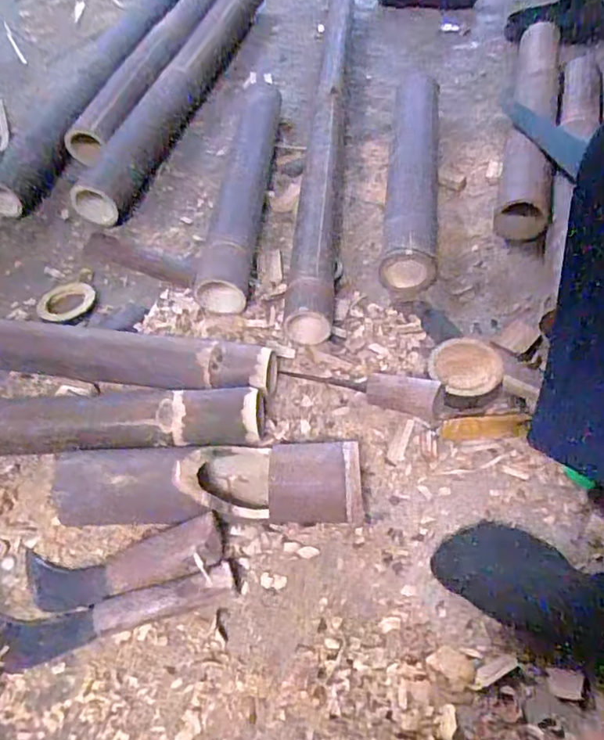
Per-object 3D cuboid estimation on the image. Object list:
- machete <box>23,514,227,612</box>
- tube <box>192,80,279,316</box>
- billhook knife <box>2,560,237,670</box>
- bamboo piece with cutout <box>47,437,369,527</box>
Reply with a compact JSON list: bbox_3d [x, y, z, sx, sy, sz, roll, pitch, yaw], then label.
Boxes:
[{"bbox_3d":[-0.174,0.190,0.570,0.199,0.028,0.059,-18,55,6],"label":"machete"},{"bbox_3d":[-0.096,-0.296,0.910,0.084,0.063,0.508,3,54,5],"label":"tube"},{"bbox_3d":[-0.167,0.223,0.532,0.211,0.029,0.038,-13,54,-7],"label":"billhook knife"},{"bbox_3d":[-0.091,0.113,0.594,0.303,0.061,0.087,-1,53,2],"label":"bamboo piece with cutout"}]

